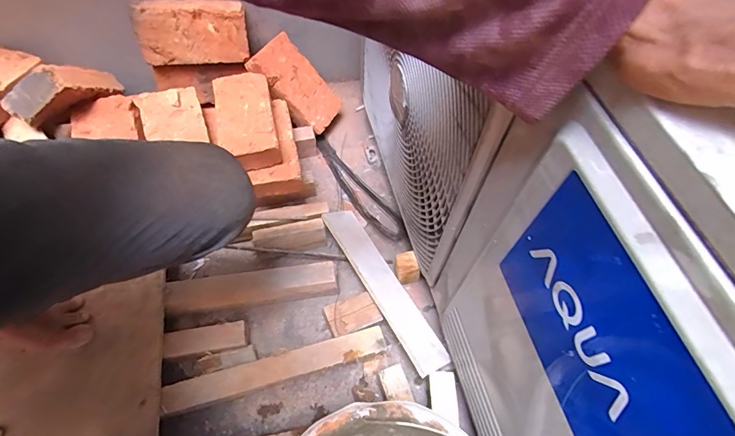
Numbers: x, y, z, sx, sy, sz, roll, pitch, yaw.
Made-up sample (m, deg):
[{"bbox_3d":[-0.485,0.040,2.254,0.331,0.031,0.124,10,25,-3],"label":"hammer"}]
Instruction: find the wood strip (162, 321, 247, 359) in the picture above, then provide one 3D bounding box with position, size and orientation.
[{"bbox_3d":[-0.254,0.190,0.607,0.121,0.016,0.039,-8,60,-7],"label":"wood strip"}]

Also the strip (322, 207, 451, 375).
[{"bbox_3d":[0.025,0.111,0.665,0.078,0.010,0.320,-7,52,-42],"label":"strip"}]

